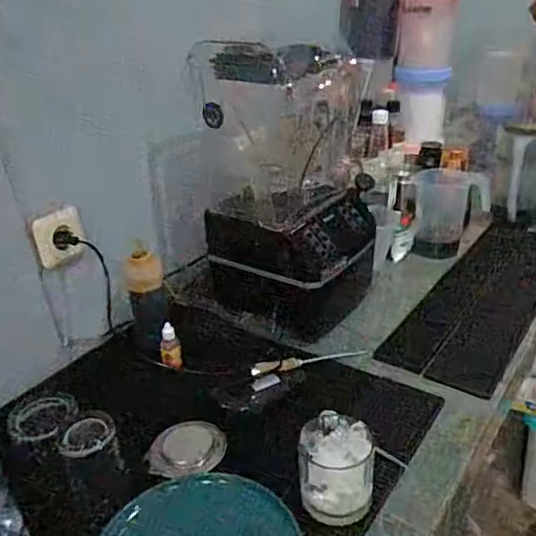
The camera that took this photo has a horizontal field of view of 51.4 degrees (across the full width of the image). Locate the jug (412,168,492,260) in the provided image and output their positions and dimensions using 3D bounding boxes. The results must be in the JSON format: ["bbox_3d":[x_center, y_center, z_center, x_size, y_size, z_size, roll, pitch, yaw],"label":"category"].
[{"bbox_3d":[0.403,-0.121,1.227,0.157,0.154,0.145,6,30,20],"label":"jug"}]

